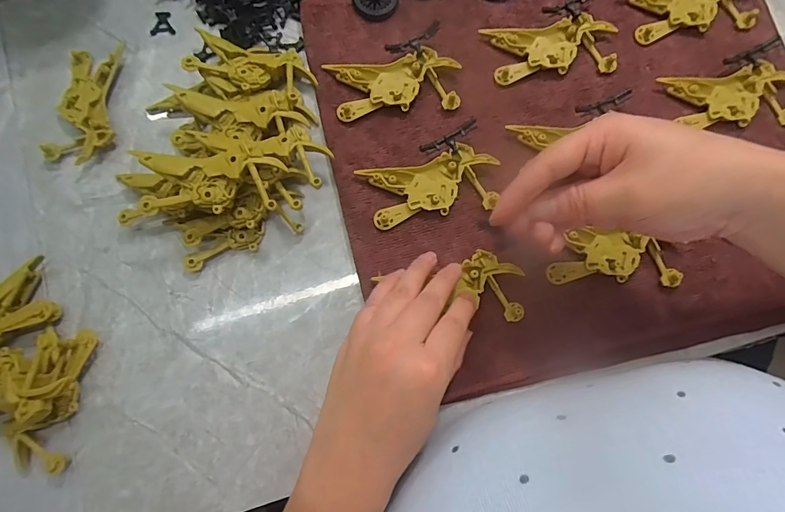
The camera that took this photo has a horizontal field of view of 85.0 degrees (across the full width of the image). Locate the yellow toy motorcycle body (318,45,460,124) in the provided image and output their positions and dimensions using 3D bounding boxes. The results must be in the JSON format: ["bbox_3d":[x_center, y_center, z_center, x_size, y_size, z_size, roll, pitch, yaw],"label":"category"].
[{"bbox_3d":[0.002,-0.138,0.346,0.098,0.009,0.050,-7,79,-1],"label":"yellow toy motorcycle body"}]

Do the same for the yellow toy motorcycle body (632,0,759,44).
[{"bbox_3d":[0.248,-0.208,0.354,0.101,0.012,0.049,-10,79,-2],"label":"yellow toy motorcycle body"}]

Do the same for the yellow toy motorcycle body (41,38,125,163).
[{"bbox_3d":[-0.243,-0.124,0.346,0.045,0.013,0.101,5,79,1],"label":"yellow toy motorcycle body"}]

